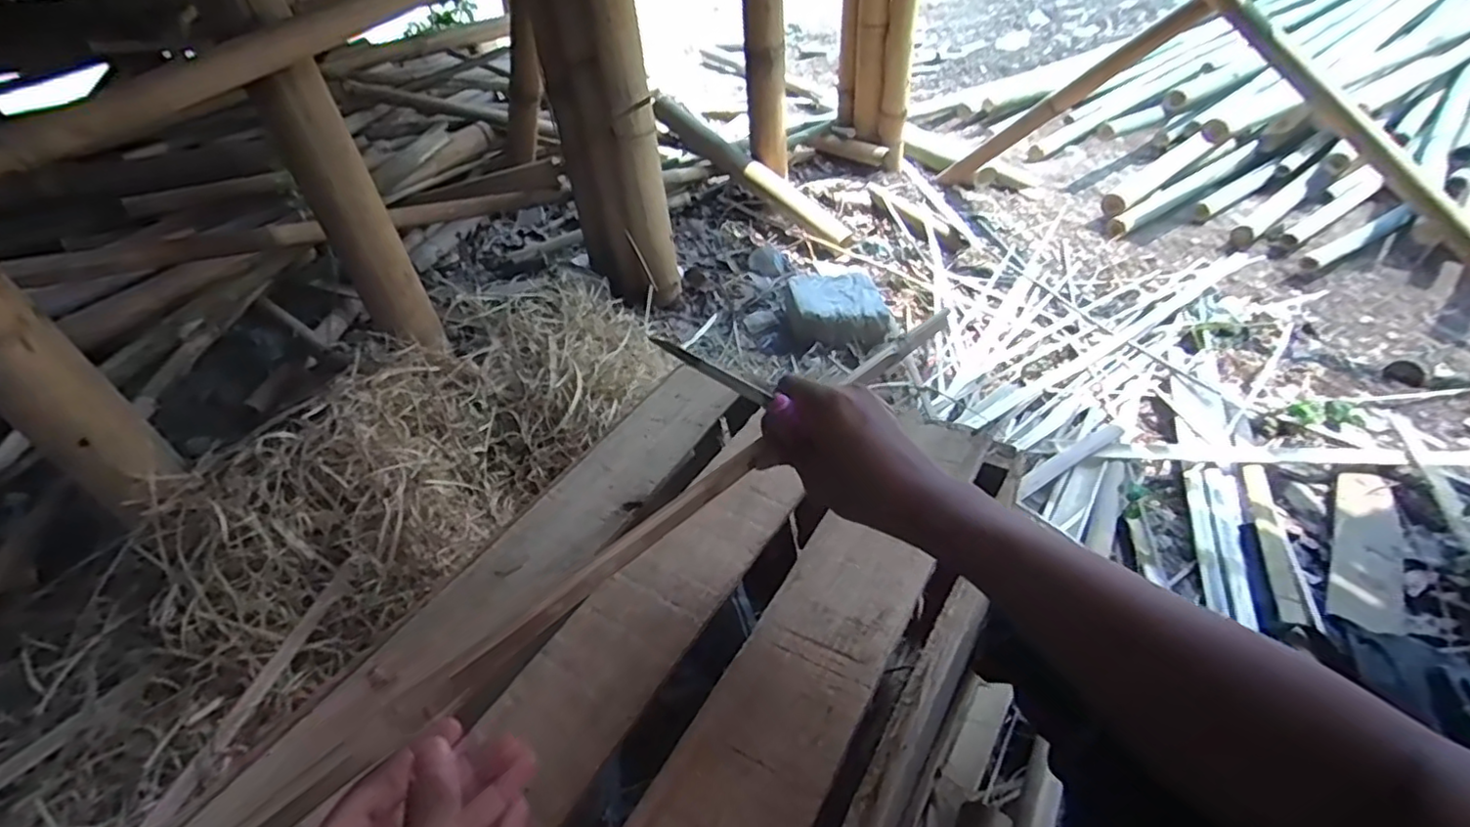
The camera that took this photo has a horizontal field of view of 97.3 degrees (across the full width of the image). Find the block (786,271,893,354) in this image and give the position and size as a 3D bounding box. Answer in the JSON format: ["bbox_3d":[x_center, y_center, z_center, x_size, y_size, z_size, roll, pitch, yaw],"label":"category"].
[{"bbox_3d":[0.227,-0.237,1.464,0.218,0.073,0.211,0,41,2],"label":"block"}]

